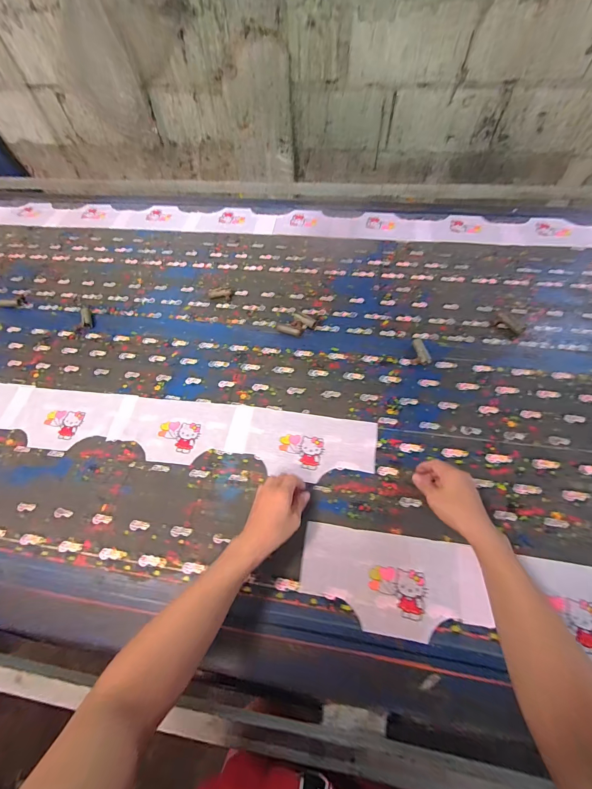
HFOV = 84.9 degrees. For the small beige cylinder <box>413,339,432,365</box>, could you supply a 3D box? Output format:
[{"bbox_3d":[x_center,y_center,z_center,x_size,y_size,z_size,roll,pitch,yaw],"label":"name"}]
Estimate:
[{"bbox_3d":[0.272,-0.095,0.705,0.022,0.010,0.070,-11,60,-3],"label":"small beige cylinder"}]

